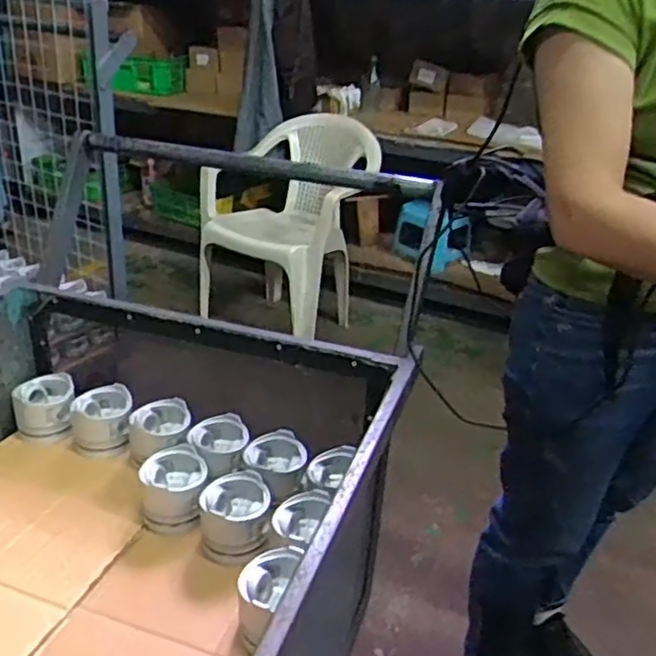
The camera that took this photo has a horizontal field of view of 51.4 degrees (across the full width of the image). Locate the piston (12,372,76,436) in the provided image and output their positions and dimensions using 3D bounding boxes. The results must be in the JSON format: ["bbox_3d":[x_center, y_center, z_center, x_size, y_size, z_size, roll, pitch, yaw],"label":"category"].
[{"bbox_3d":[-0.528,0.153,1.274,0.106,0.083,0.110,-6,30,-18],"label":"piston"}]

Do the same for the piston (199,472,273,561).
[{"bbox_3d":[-0.141,0.287,1.042,0.105,0.080,0.109,0,28,-8],"label":"piston"}]

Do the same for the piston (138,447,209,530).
[{"bbox_3d":[-0.246,0.260,1.089,0.104,0.079,0.123,-2,29,-11],"label":"piston"}]

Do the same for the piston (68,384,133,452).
[{"bbox_3d":[-0.411,0.172,1.244,0.107,0.088,0.112,-7,30,-20],"label":"piston"}]

